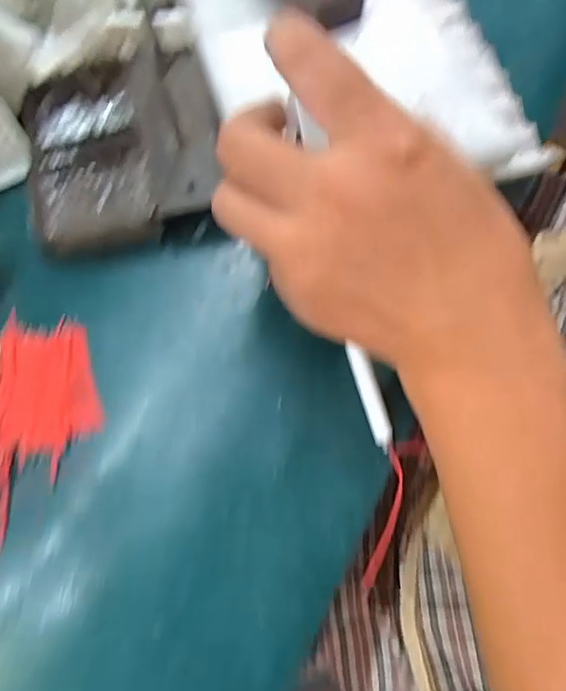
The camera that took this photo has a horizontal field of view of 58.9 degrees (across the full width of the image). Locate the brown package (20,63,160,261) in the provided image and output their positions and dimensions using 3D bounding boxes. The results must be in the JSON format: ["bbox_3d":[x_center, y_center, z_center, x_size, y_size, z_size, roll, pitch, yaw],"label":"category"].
[{"bbox_3d":[-0.108,-0.103,0.270,0.064,0.021,0.112,-14,70,-5],"label":"brown package"}]

